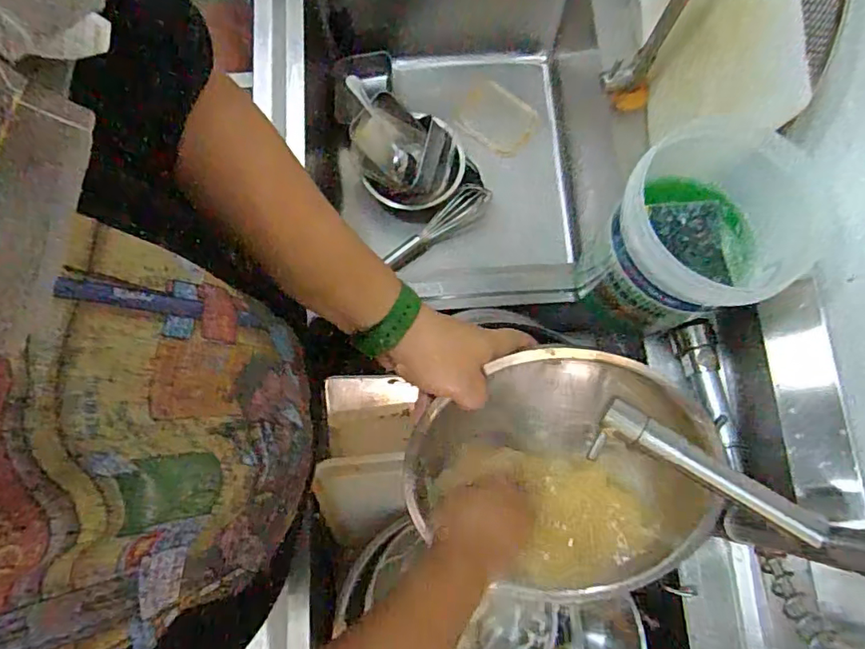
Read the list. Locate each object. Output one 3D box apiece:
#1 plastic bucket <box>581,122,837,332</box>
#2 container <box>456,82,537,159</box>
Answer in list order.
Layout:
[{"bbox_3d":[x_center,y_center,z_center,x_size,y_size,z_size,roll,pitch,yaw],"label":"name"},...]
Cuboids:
[{"bbox_3d":[0.255,-0.081,0.579,0.153,0.211,0.157,0,77,0],"label":"plastic bucket"},{"bbox_3d":[0.113,-0.374,1.003,0.139,0.028,0.106,35,79,8],"label":"container"}]

